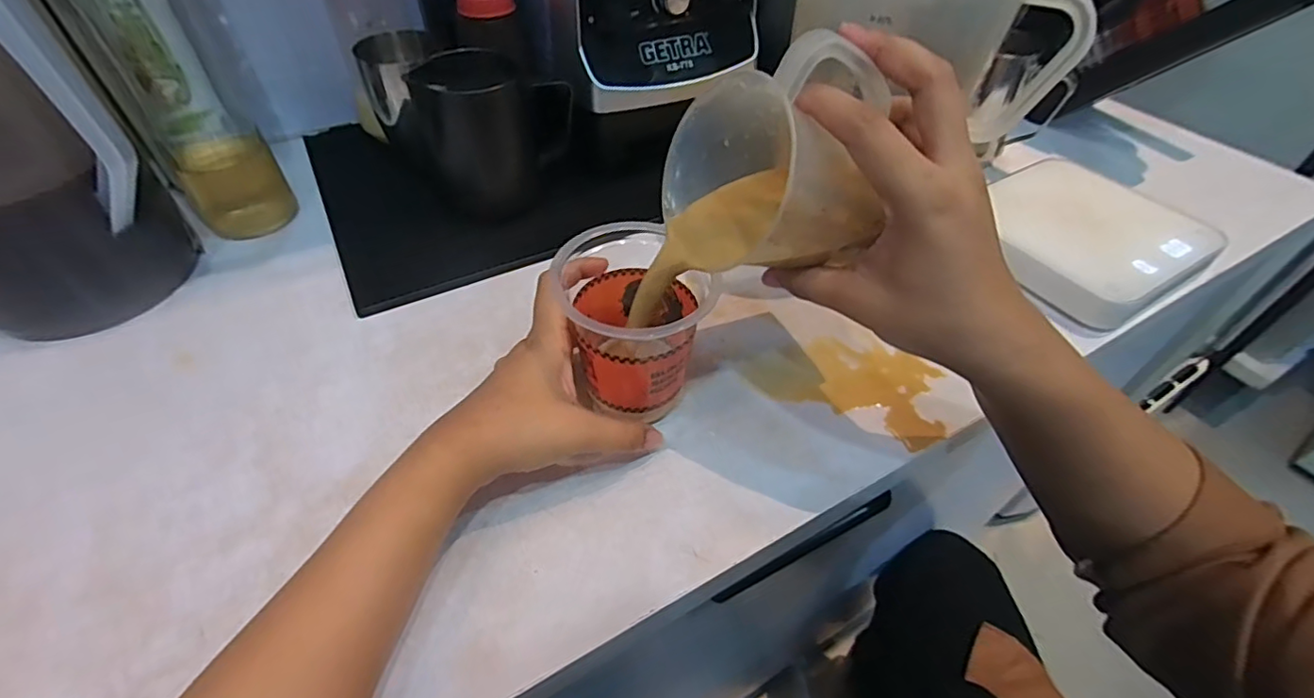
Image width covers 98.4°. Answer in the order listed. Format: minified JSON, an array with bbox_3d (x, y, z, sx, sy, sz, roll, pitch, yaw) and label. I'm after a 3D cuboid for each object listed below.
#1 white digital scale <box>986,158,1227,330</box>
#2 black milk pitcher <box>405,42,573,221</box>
[{"bbox_3d":[0.353,-0.096,0.473,0.155,0.034,0.150,-26,55,-22],"label":"white digital scale"},{"bbox_3d":[-0.133,-0.177,0.467,0.095,0.099,0.073,-31,57,-26],"label":"black milk pitcher"}]

